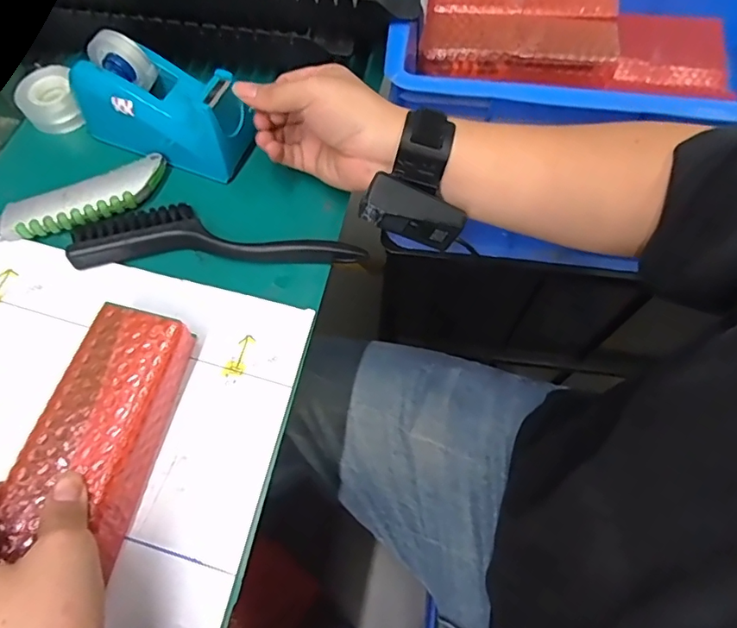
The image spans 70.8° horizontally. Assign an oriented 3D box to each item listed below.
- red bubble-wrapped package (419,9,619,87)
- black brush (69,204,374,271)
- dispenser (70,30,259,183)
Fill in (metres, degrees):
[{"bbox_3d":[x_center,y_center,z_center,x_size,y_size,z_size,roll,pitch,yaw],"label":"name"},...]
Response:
[{"bbox_3d":[0.150,-0.272,0.522,0.186,0.028,0.075,10,64,5],"label":"red bubble-wrapped package"},{"bbox_3d":[-0.113,-0.063,0.397,0.212,0.023,0.049,-2,64,-1],"label":"black brush"},{"bbox_3d":[-0.161,-0.168,0.411,0.138,0.080,0.050,20,65,10],"label":"dispenser"}]

